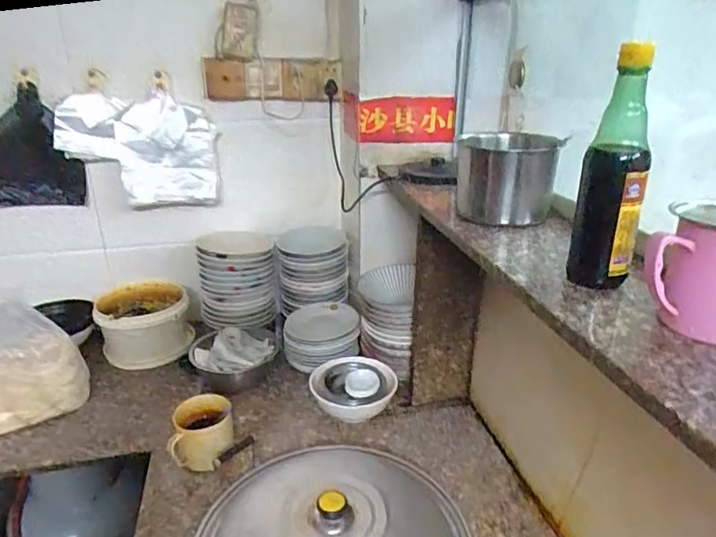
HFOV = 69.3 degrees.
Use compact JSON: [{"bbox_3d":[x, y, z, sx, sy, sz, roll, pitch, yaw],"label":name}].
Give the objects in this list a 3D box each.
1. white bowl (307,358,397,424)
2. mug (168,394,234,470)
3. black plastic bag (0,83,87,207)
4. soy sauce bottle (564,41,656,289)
[{"bbox_3d":[-0.005,0.258,1.049,0.162,0.083,0.162,0,23,0],"label":"white bowl"},{"bbox_3d":[-0.273,0.300,0.918,0.102,0.109,0.113,-5,23,-12],"label":"mug"},{"bbox_3d":[-0.768,-0.282,1.223,0.222,0.270,0.027,-1,16,0],"label":"black plastic bag"},{"bbox_3d":[0.254,-0.092,0.513,0.057,0.231,0.057,9,24,21],"label":"soy sauce bottle"}]

